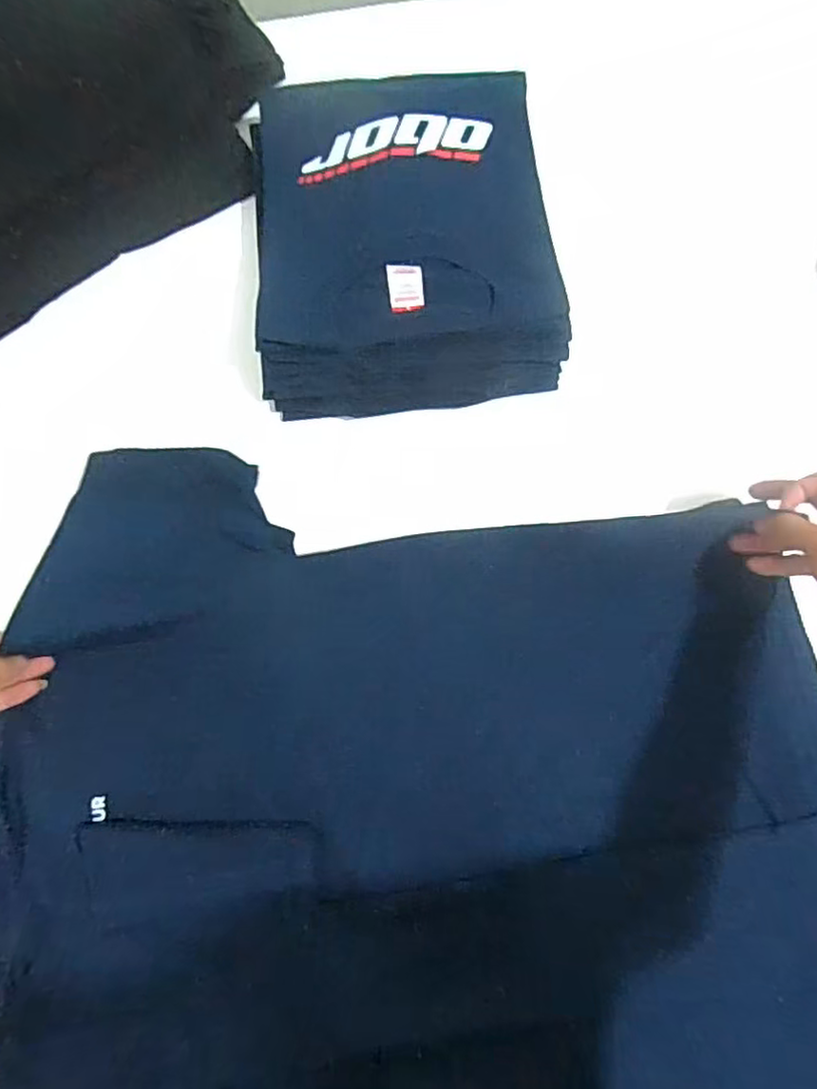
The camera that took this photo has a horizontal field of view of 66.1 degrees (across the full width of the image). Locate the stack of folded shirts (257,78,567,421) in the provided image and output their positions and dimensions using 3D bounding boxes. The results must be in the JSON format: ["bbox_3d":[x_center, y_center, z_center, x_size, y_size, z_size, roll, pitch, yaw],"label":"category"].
[{"bbox_3d":[-0.007,-0.307,0.638,0.295,0.099,0.323,-7,75,-2],"label":"stack of folded shirts"}]

